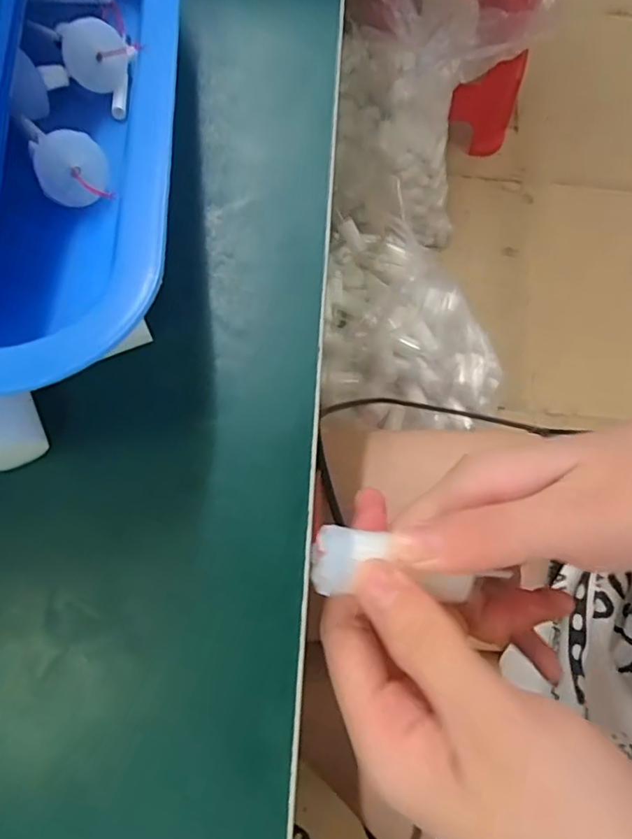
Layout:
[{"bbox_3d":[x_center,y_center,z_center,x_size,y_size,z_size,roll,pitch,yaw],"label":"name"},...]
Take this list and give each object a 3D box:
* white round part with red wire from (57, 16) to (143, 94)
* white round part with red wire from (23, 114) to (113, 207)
[{"bbox_3d":[-0.076,-0.126,0.191,0.023,0.004,0.021,-7,112,-17],"label":"white round part with red wire"},{"bbox_3d":[-0.076,-0.077,0.173,0.021,0.010,0.021,-5,96,-20],"label":"white round part with red wire"}]

